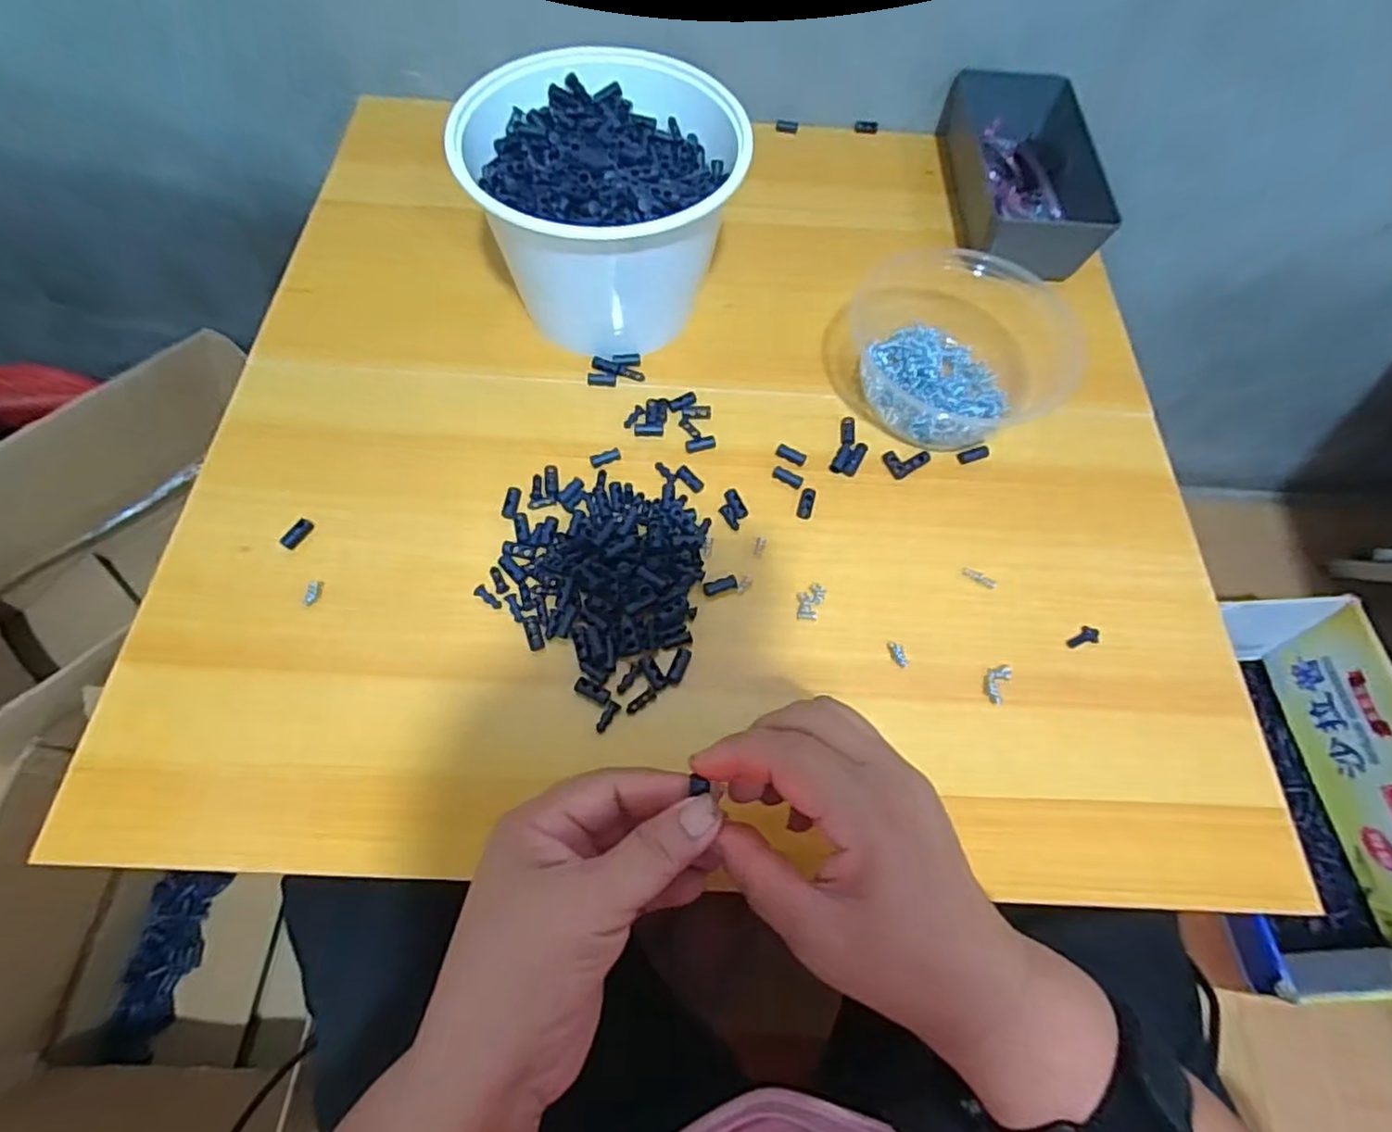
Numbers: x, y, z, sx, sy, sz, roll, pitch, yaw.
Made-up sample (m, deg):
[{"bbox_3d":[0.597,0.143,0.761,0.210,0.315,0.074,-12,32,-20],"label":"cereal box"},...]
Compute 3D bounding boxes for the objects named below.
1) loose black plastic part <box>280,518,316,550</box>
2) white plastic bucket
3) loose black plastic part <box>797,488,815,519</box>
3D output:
[{"bbox_3d":[-0.225,-0.018,0.386,0.008,0.006,0.019,30,66,10],"label":"loose black plastic part"},{"bbox_3d":[-0.053,-0.224,0.436,0.157,0.111,0.145,2,64,-3],"label":"white plastic bucket"},{"bbox_3d":[0.067,-0.038,0.413,0.009,0.004,0.020,16,64,4],"label":"loose black plastic part"}]

